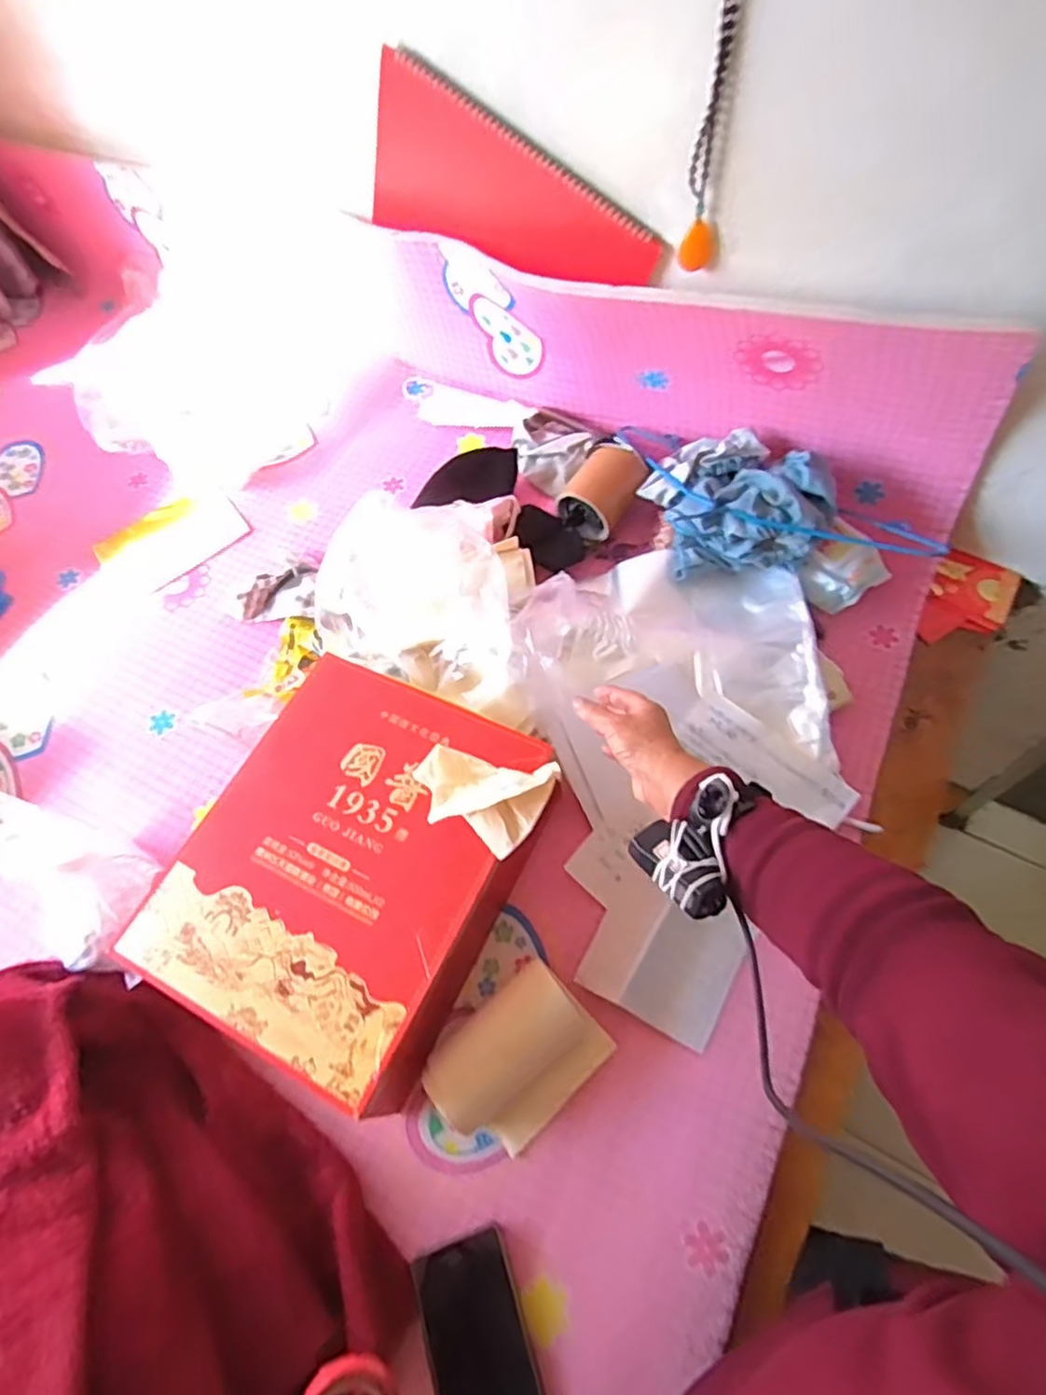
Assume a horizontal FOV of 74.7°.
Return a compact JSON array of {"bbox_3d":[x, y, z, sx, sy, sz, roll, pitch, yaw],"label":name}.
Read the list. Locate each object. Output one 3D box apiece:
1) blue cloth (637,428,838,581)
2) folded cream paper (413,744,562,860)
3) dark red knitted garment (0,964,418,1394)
[{"bbox_3d":[0.254,-0.237,0.831,0.179,0.092,0.196,-15,62,-5],"label":"blue cloth"},{"bbox_3d":[-0.042,0.088,0.618,0.130,0.052,0.073,15,63,11],"label":"folded cream paper"},{"bbox_3d":[-0.347,0.399,0.532,0.482,0.132,0.271,34,68,19],"label":"dark red knitted garment"}]

